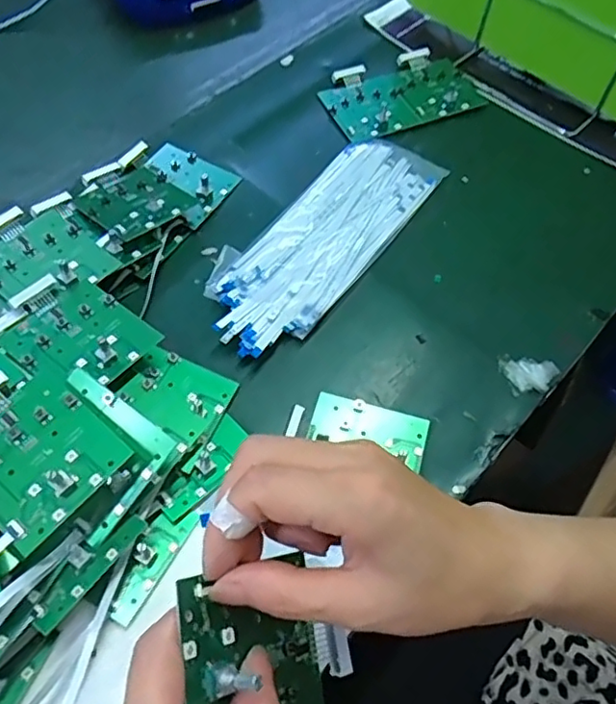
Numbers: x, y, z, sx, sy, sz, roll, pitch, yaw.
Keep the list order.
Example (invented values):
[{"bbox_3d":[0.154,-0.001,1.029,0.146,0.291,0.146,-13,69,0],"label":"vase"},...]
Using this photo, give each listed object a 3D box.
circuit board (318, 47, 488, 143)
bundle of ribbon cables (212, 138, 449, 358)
[{"bbox_3d":[0.091,-0.261,0.613,0.148,0.012,0.099,-20,60,-14],"label":"circuit board"},{"bbox_3d":[0.016,-0.099,0.511,0.089,0.019,0.266,31,61,17],"label":"bundle of ribbon cables"}]

